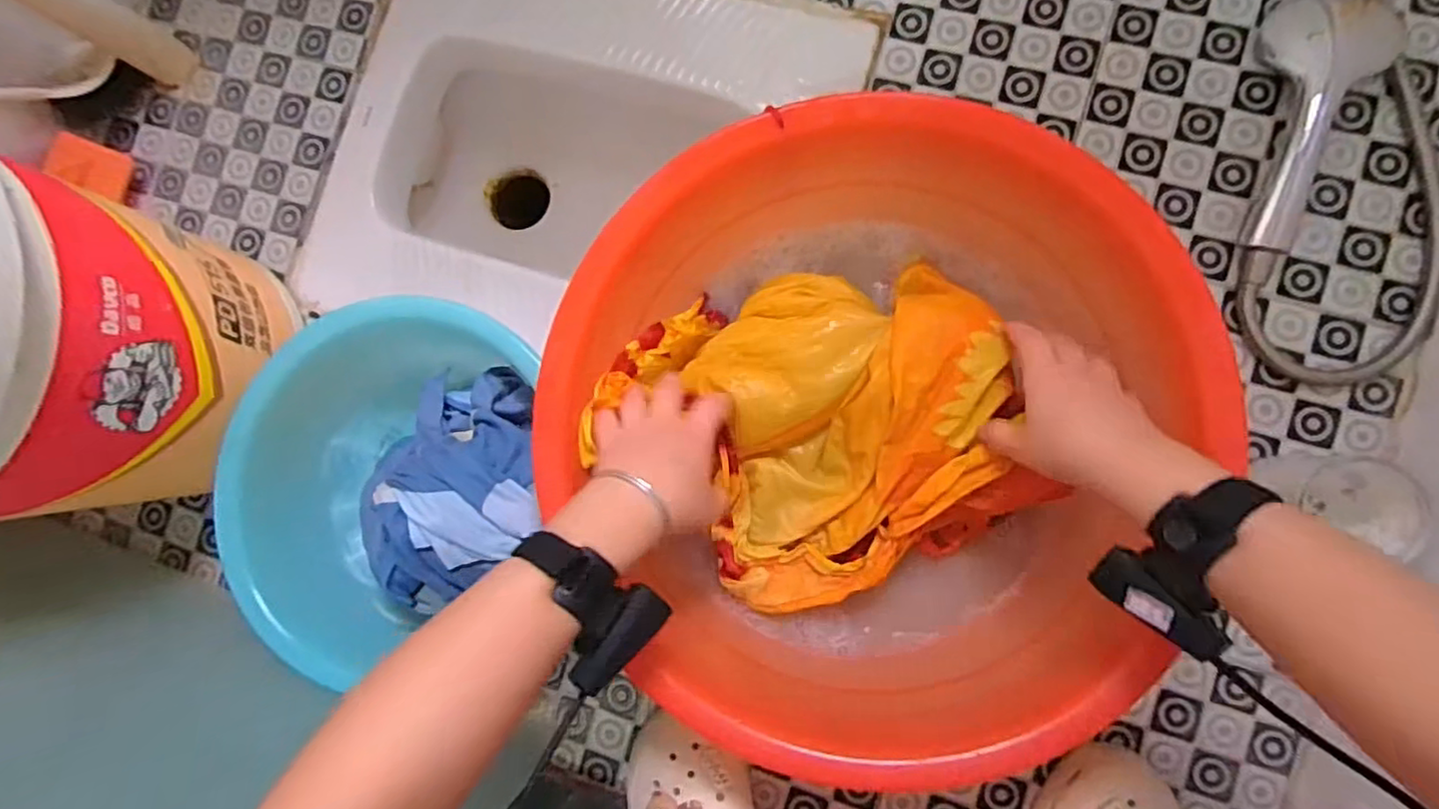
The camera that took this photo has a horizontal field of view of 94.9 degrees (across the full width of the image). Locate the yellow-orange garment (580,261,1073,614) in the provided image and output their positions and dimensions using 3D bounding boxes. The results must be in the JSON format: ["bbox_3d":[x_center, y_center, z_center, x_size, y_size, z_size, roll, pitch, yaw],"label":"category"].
[{"bbox_3d":[0.083,0.017,0.525,0.288,0.069,0.252,-25,84,7],"label":"yellow-orange garment"}]

